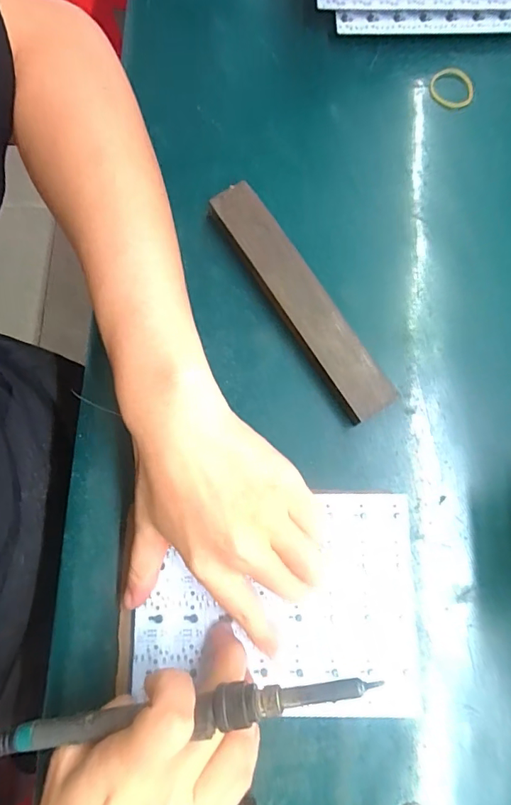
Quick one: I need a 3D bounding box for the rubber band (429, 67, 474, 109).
[{"bbox_3d":[0.158,-0.252,0.377,0.035,0.004,0.036,0,78,1],"label":"rubber band"}]

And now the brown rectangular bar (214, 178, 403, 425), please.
[{"bbox_3d":[0.030,-0.071,0.332,0.035,0.023,0.186,-32,79,-6],"label":"brown rectangular bar"}]

